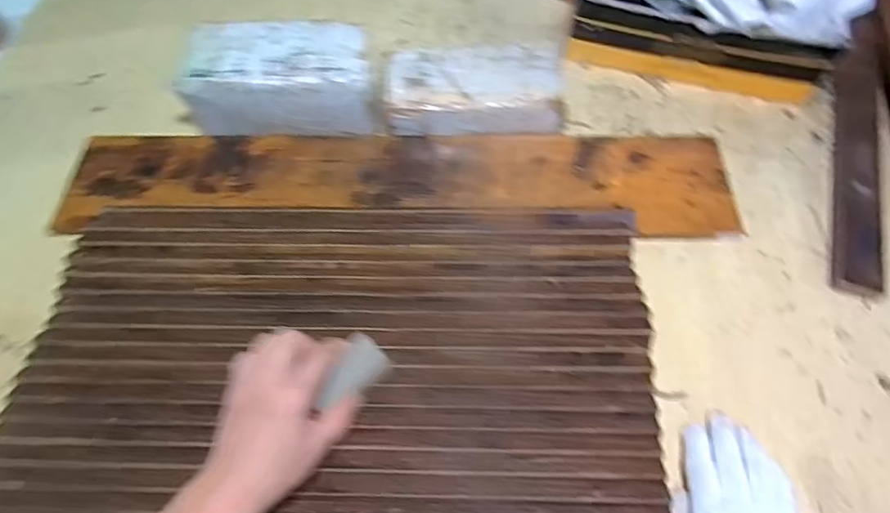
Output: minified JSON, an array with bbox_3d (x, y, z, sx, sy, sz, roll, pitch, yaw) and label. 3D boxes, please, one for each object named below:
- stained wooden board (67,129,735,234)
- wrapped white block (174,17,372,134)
[{"bbox_3d":[-0.060,-0.089,0.586,0.733,0.020,0.133,1,61,1],"label":"stained wooden board"},{"bbox_3d":[-0.193,-0.202,0.609,0.223,0.098,0.104,4,61,3],"label":"wrapped white block"}]

